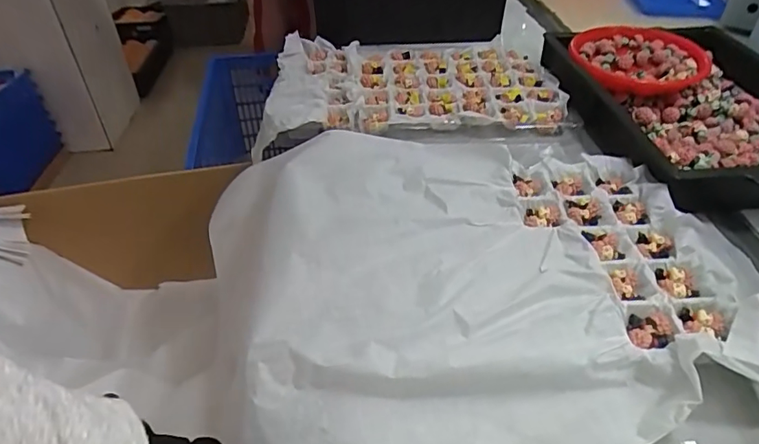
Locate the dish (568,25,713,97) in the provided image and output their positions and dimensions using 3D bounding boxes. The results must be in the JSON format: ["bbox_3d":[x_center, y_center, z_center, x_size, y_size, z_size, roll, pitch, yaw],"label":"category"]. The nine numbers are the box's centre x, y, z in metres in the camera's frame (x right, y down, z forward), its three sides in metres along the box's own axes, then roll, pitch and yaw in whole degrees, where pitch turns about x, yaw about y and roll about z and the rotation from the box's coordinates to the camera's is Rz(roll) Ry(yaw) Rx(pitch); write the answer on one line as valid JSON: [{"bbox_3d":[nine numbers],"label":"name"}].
[{"bbox_3d":[0.368,-0.235,0.737,0.175,0.039,0.171,10,43,13],"label":"dish"}]

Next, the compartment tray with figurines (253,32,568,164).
[{"bbox_3d":[0.033,-0.215,0.758,0.417,0.035,0.309,-7,42,-6],"label":"compartment tray with figurines"}]

